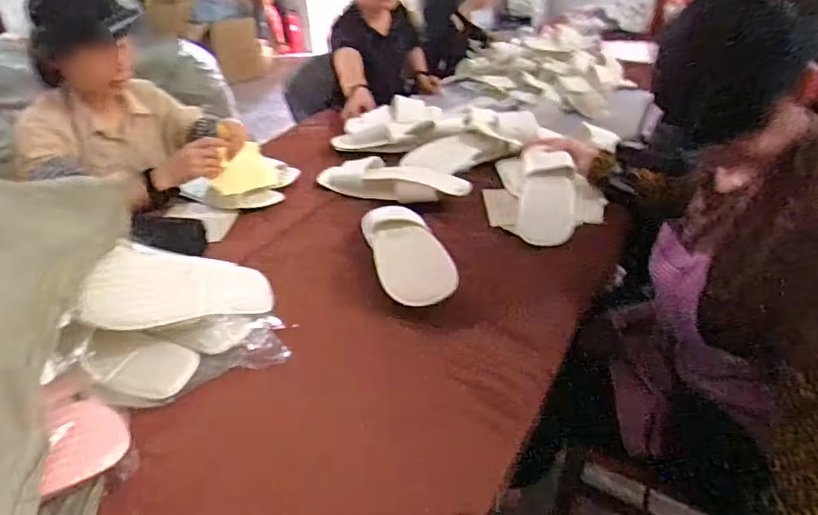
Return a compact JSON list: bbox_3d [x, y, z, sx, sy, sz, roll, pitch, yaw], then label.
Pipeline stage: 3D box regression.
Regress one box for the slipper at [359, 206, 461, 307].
[{"bbox_3d":[-0.007,-0.019,0.931,0.116,0.052,0.303,-9,33,-9],"label":"slipper"}]

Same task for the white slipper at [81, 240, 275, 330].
[{"bbox_3d":[-0.314,0.044,0.791,0.245,0.107,0.043,6,19,-45],"label":"white slipper"}]

